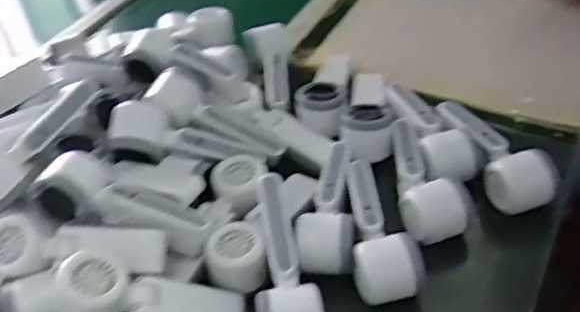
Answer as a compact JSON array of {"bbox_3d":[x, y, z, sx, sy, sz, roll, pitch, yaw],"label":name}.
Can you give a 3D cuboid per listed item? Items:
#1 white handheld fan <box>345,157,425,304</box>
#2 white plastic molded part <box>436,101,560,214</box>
[{"bbox_3d":[0.090,0.067,0.616,0.059,0.051,0.165,-4,42,3],"label":"white handheld fan"},{"bbox_3d":[0.214,-0.012,0.669,0.046,0.081,0.170,-17,45,-13],"label":"white plastic molded part"}]

